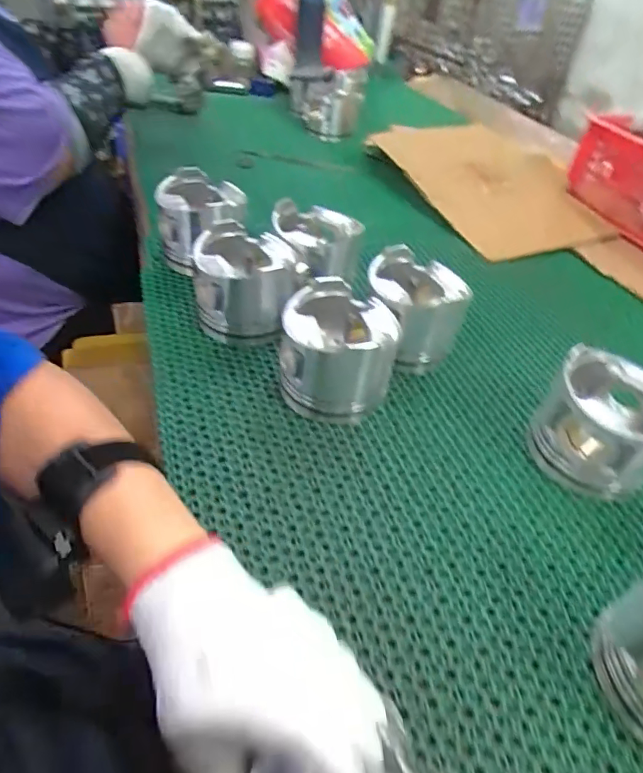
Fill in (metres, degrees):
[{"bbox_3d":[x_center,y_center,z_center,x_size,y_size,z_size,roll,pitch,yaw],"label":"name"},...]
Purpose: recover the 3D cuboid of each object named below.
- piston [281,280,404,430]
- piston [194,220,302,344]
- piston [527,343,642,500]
[{"bbox_3d":[0.017,-0.036,0.504,0.106,0.093,0.106,11,44,4],"label":"piston"},{"bbox_3d":[-0.083,-0.124,0.574,0.110,0.094,0.108,3,44,-5],"label":"piston"},{"bbox_3d":[0.269,0.034,0.477,0.108,0.101,0.105,4,44,-4],"label":"piston"}]

